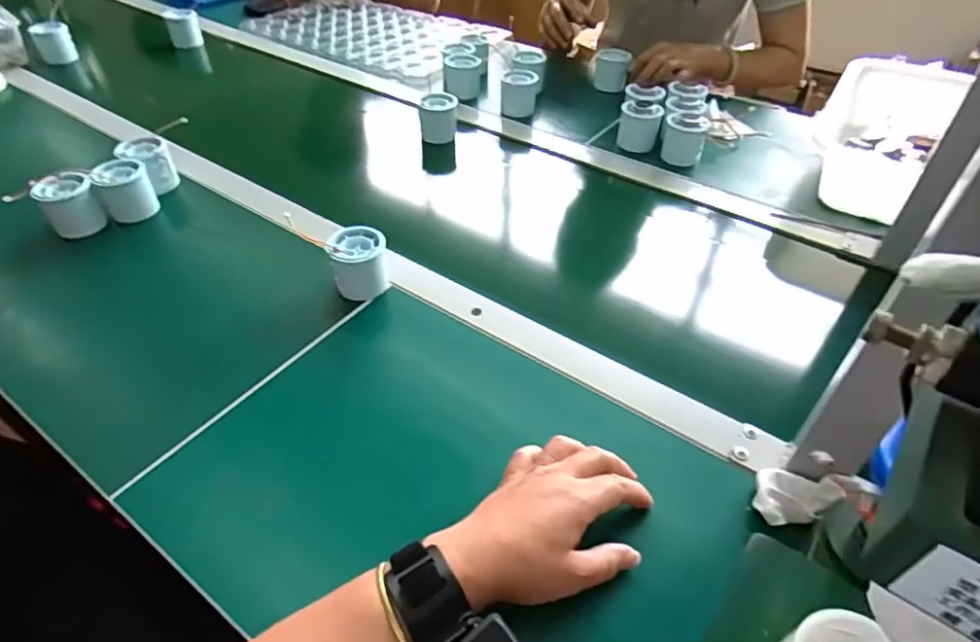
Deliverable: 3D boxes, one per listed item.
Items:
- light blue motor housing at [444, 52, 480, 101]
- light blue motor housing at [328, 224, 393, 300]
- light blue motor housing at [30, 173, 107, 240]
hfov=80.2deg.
[{"bbox_3d":[-0.044,-0.389,0.923,0.058,0.055,0.059,-4,44,-4],"label":"light blue motor housing"},{"bbox_3d":[-0.127,-0.057,0.572,0.051,0.053,0.047,-11,45,-11],"label":"light blue motor housing"},{"bbox_3d":[-0.455,-0.125,0.635,0.054,0.057,0.043,-30,51,-27],"label":"light blue motor housing"}]

